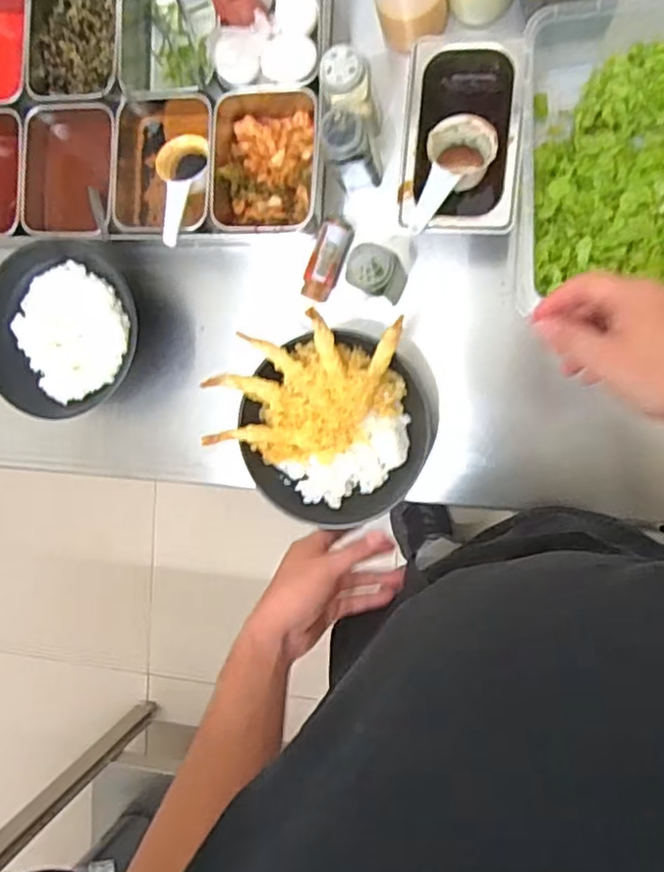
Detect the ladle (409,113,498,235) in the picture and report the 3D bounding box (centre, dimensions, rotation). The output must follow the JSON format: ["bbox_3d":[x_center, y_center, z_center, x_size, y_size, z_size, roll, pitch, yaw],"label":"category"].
[{"bbox_3d":[0.104,-0.233,0.595,0.058,0.042,0.124,24,75,10],"label":"ladle"}]

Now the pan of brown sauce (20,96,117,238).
[{"bbox_3d":[-0.262,-0.274,0.680,0.105,0.075,0.145,6,86,9],"label":"pan of brown sauce"}]

